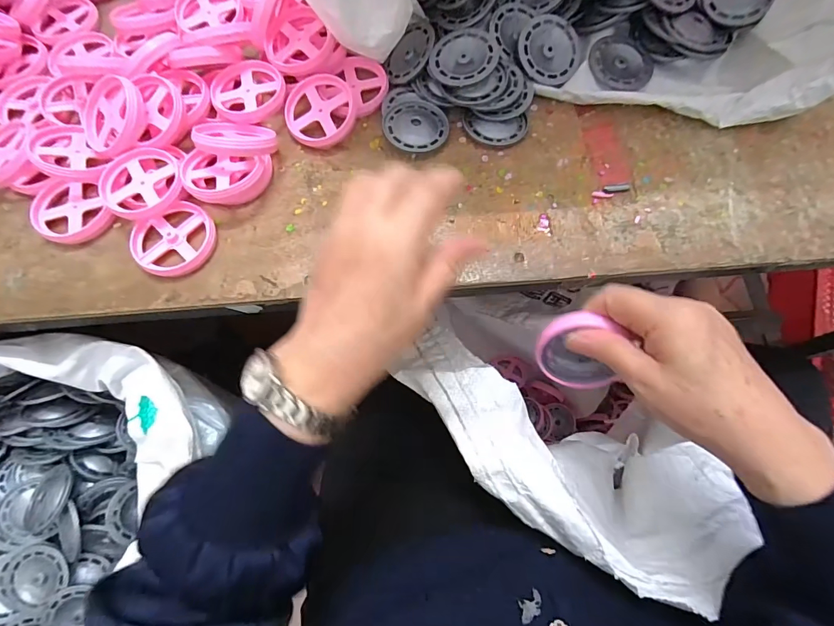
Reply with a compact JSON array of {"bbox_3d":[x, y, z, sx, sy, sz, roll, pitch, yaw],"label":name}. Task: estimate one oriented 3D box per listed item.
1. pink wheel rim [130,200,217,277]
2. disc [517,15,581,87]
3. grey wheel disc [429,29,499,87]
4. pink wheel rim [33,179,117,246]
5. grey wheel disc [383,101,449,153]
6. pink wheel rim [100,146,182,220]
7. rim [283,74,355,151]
[{"bbox_3d":[-0.195,-0.059,0.329,0.062,0.012,0.058,-1,72,2],"label":"pink wheel rim"},{"bbox_3d":[0.117,-0.234,0.362,0.056,0.004,0.057,-1,95,-10],"label":"disc"},{"bbox_3d":[0.040,-0.219,0.351,0.056,0.015,0.056,-1,72,2],"label":"grey wheel disc"},{"bbox_3d":[-0.290,-0.086,0.341,0.051,0.016,0.058,-36,74,-9],"label":"pink wheel rim"},{"bbox_3d":[-0.001,-0.166,0.361,0.055,0.012,0.054,-1,72,2],"label":"grey wheel disc"},{"bbox_3d":[-0.228,-0.107,0.337,0.065,0.019,0.061,-1,72,2],"label":"pink wheel rim"},{"bbox_3d":[-0.087,-0.183,0.363,0.061,0.020,0.068,-15,72,-3],"label":"rim"}]

